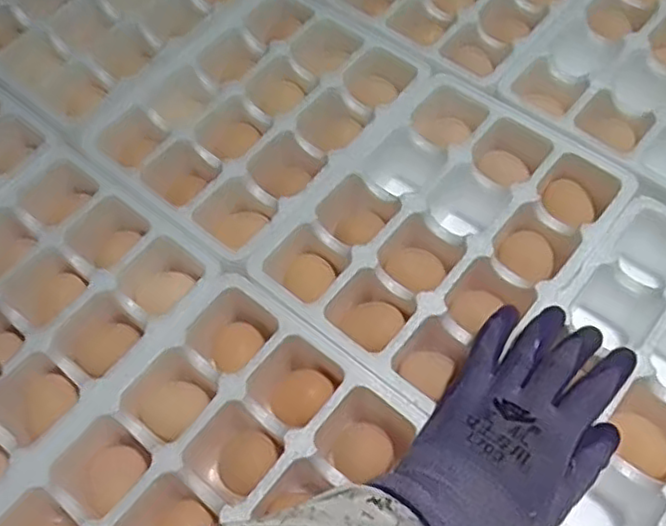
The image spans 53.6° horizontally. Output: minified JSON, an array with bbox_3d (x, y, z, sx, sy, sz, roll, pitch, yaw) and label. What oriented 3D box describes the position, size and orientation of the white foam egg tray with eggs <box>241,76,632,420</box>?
[{"bbox_3d":[0.082,-0.018,0.508,0.189,0.055,0.246,37,69,20],"label":"white foam egg tray with eggs"}]

